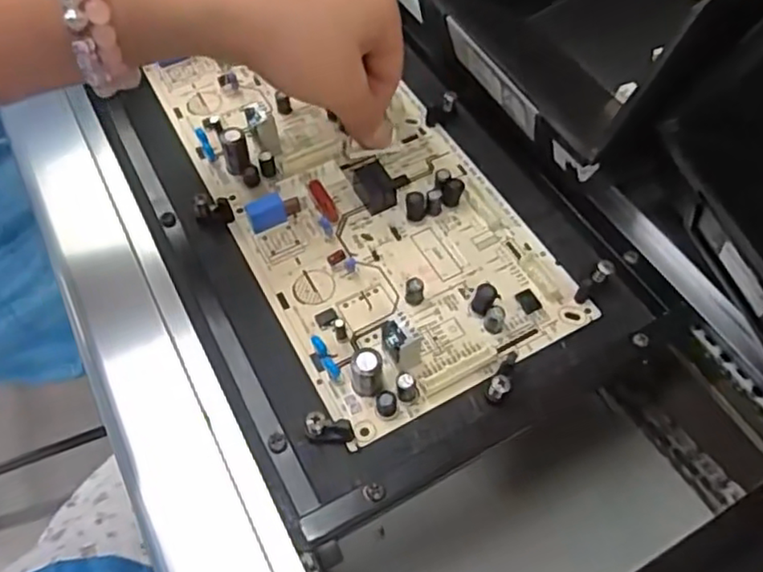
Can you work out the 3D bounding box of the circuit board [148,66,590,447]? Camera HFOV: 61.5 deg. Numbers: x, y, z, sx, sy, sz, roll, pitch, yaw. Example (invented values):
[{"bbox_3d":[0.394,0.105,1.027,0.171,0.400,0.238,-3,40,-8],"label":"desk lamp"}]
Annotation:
[{"bbox_3d":[-0.019,-0.056,0.330,0.123,0.024,0.252,-26,61,-15],"label":"circuit board"}]

